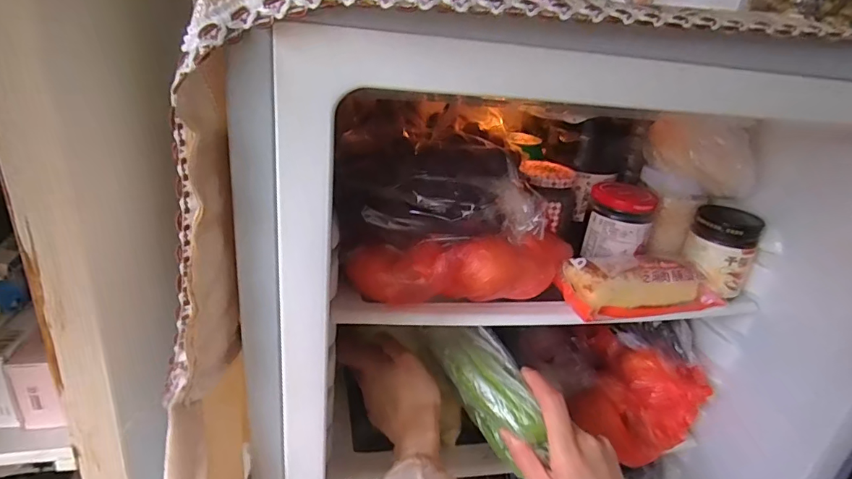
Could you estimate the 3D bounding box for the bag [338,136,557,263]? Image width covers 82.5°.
[{"bbox_3d":[0.012,-0.037,0.408,0.168,0.080,0.079,1,26,-12],"label":"bag"}]

